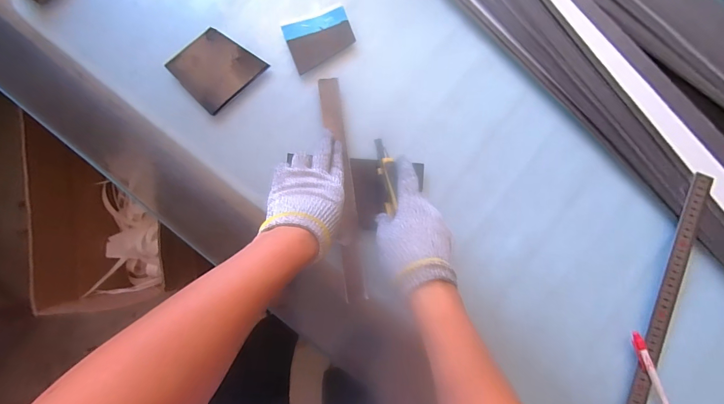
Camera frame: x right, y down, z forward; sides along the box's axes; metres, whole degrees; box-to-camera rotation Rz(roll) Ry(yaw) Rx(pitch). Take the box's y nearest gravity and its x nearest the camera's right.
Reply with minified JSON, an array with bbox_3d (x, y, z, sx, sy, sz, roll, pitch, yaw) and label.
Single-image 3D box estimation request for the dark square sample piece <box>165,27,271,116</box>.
[{"bbox_3d":[-0.196,-0.180,0.471,0.096,0.011,0.096,44,82,3],"label":"dark square sample piece"}]

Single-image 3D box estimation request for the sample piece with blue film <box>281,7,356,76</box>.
[{"bbox_3d":[-0.056,-0.223,0.481,0.088,0.011,0.065,-24,85,-6],"label":"sample piece with blue film"}]

